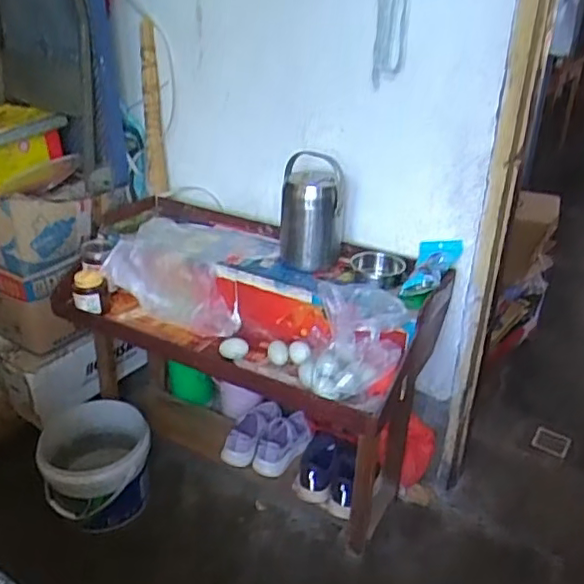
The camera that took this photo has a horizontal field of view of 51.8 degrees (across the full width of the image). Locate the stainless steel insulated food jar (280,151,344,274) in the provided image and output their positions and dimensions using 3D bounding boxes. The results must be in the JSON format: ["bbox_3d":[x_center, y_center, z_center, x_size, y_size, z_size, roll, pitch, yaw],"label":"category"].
[{"bbox_3d":[0.047,-0.183,1.375,0.137,0.222,0.158,3,28,4],"label":"stainless steel insulated food jar"}]

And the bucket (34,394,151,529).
[{"bbox_3d":[-0.476,0.427,1.483,0.257,0.205,0.241,-10,30,-19],"label":"bucket"}]

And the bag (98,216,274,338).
[{"bbox_3d":[-0.235,-0.045,1.441,0.354,0.172,0.233,11,30,19],"label":"bag"}]

